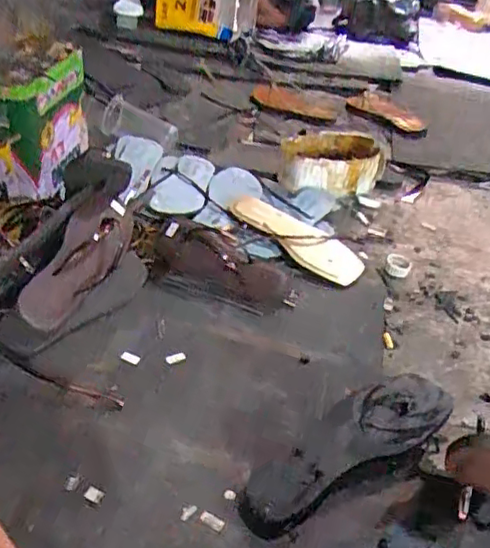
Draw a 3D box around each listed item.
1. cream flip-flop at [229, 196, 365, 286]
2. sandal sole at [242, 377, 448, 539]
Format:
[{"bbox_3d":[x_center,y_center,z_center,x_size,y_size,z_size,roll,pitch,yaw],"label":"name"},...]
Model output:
[{"bbox_3d":[0.085,-0.067,1.049,0.257,0.018,0.101,34,44,20],"label":"cream flip-flop"},{"bbox_3d":[0.105,0.188,0.664,0.255,0.028,0.100,-30,43,-14],"label":"sandal sole"}]

